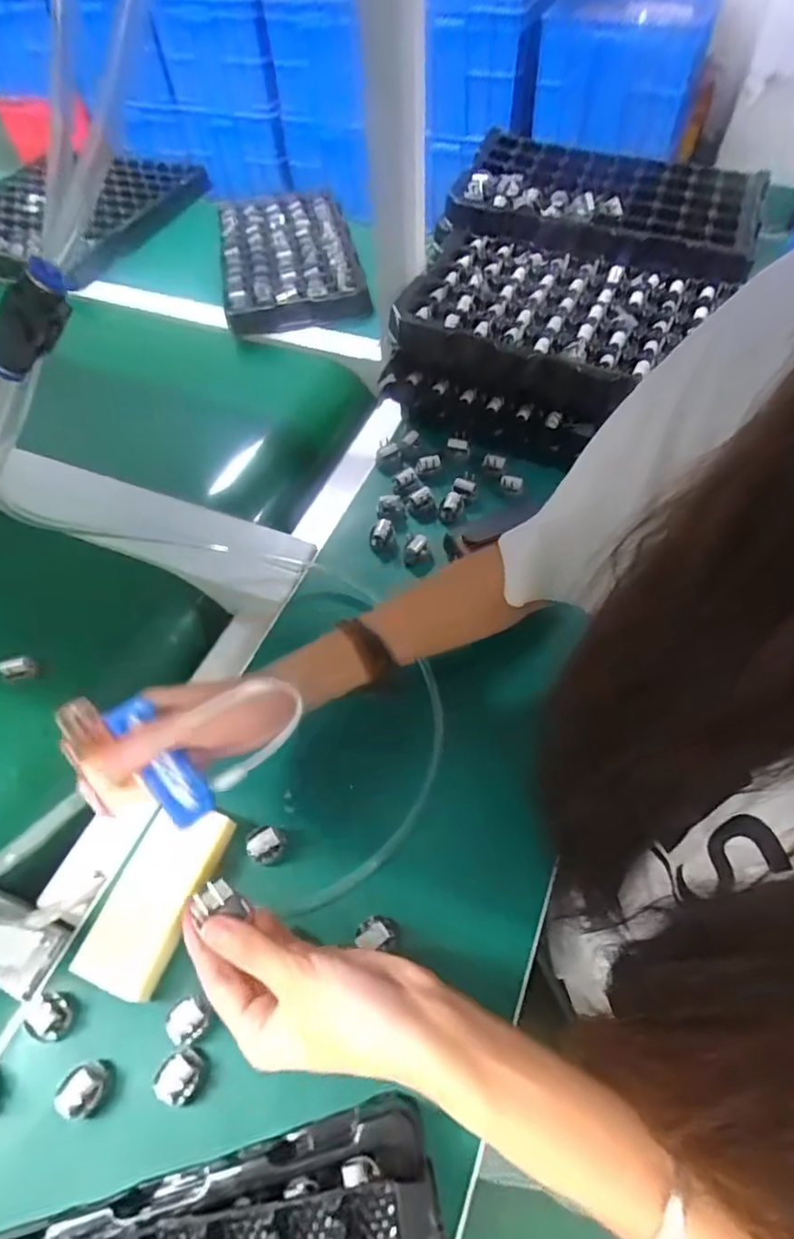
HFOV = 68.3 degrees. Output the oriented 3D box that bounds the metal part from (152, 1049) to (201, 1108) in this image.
[{"bbox_3d":[-0.134,0.279,0.356,0.024,0.016,0.026,-2,60,3],"label":"metal part"}]

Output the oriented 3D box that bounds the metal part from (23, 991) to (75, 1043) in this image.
[{"bbox_3d":[-0.224,0.256,0.376,0.025,0.018,0.022,24,65,16],"label":"metal part"}]

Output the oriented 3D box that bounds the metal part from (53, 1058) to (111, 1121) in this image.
[{"bbox_3d":[-0.190,0.286,0.356,0.024,0.022,0.023,-2,60,3],"label":"metal part"}]

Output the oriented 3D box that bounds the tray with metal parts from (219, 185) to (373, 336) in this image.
[{"bbox_3d":[-0.165,-0.559,0.894,0.199,0.035,0.358,-10,57,-4],"label":"tray with metal parts"}]

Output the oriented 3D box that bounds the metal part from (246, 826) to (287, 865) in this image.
[{"bbox_3d":[-0.096,0.163,0.428,0.025,0.022,0.026,-2,60,3],"label":"metal part"}]

